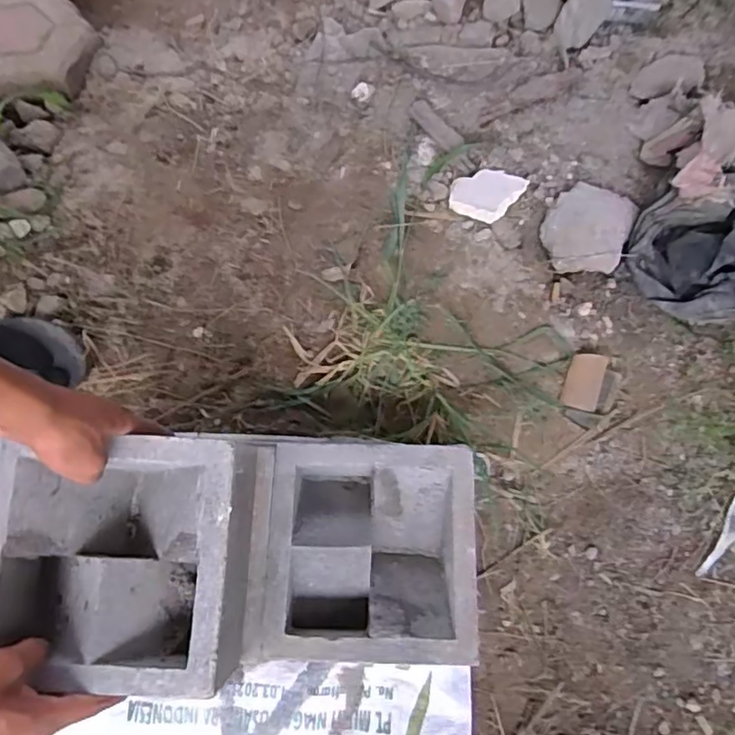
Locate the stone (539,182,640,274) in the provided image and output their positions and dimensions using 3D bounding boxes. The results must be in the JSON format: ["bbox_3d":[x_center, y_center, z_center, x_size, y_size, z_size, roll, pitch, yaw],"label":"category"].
[{"bbox_3d":[0.282,-0.182,0.760,0.102,0.028,0.136,25,76,7],"label":"stone"}]

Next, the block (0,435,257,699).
[{"bbox_3d":[-0.209,0.160,0.494,0.202,0.079,0.189,2,70,3],"label":"block"}]

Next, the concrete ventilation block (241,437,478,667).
[{"bbox_3d":[-0.002,0.184,0.604,0.208,0.092,0.202,2,71,0],"label":"concrete ventilation block"}]

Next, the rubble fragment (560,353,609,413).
[{"bbox_3d":[0.258,0.017,0.706,0.041,0.010,0.074,21,76,6],"label":"rubble fragment"}]

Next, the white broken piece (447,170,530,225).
[{"bbox_3d":[0.158,-0.240,0.803,0.084,0.023,0.094,37,78,9],"label":"white broken piece"}]

